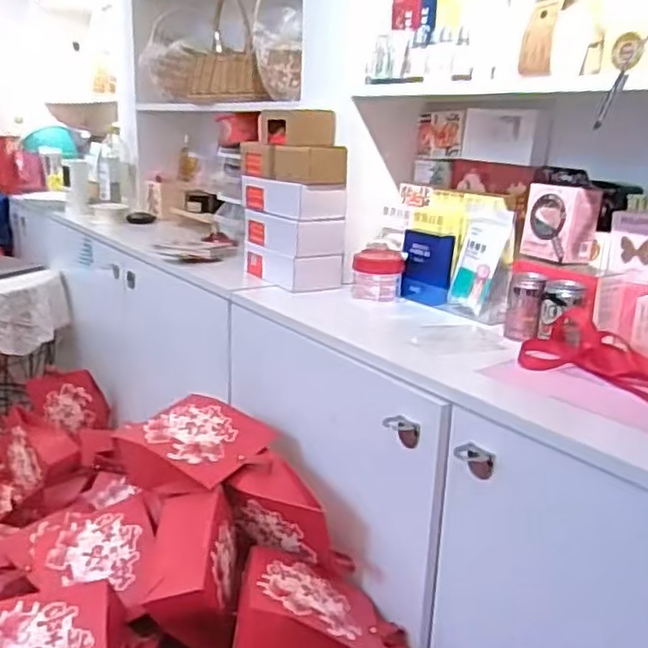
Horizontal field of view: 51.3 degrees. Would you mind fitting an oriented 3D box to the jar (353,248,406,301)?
[{"bbox_3d":[0.088,-0.080,1.106,0.085,0.068,0.073,3,17,4],"label":"jar"}]

